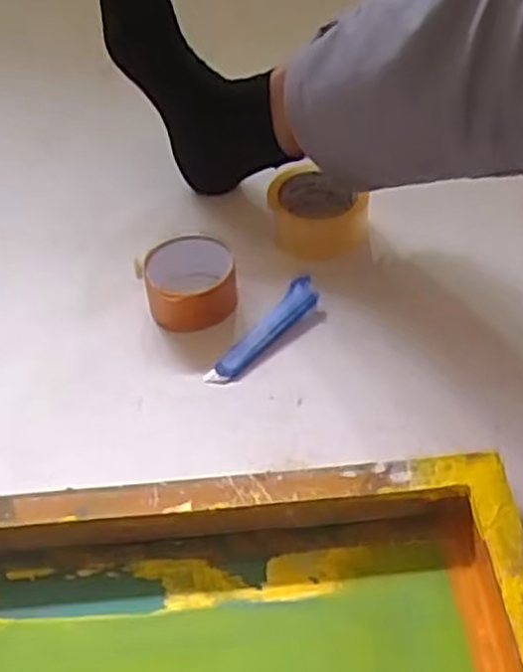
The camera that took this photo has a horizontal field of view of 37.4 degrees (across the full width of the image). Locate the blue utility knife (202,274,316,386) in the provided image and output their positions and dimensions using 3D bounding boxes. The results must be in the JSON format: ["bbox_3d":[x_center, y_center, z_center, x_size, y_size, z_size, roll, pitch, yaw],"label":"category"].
[{"bbox_3d":[0.006,-0.005,0.696,0.028,0.021,0.141,30,55,26],"label":"blue utility knife"}]

